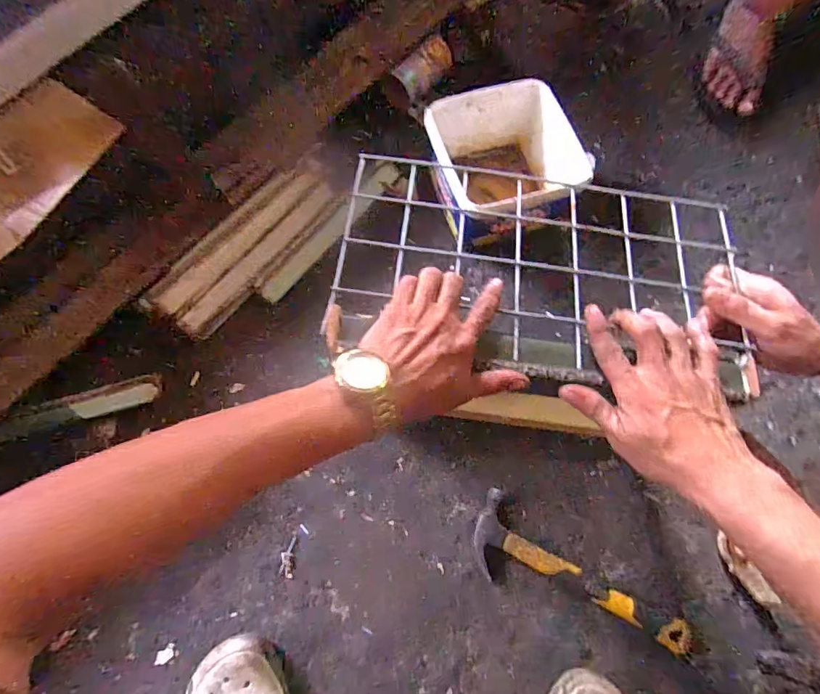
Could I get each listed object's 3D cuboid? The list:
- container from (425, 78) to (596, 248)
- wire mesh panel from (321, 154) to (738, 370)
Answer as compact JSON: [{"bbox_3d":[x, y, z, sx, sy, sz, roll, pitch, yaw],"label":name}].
[{"bbox_3d":[0.130,-0.269,0.667,0.195,0.107,0.185,-24,78,-8],"label":"container"},{"bbox_3d":[0.128,-0.080,0.438,0.394,0.012,0.208,8,69,-1],"label":"wire mesh panel"}]

